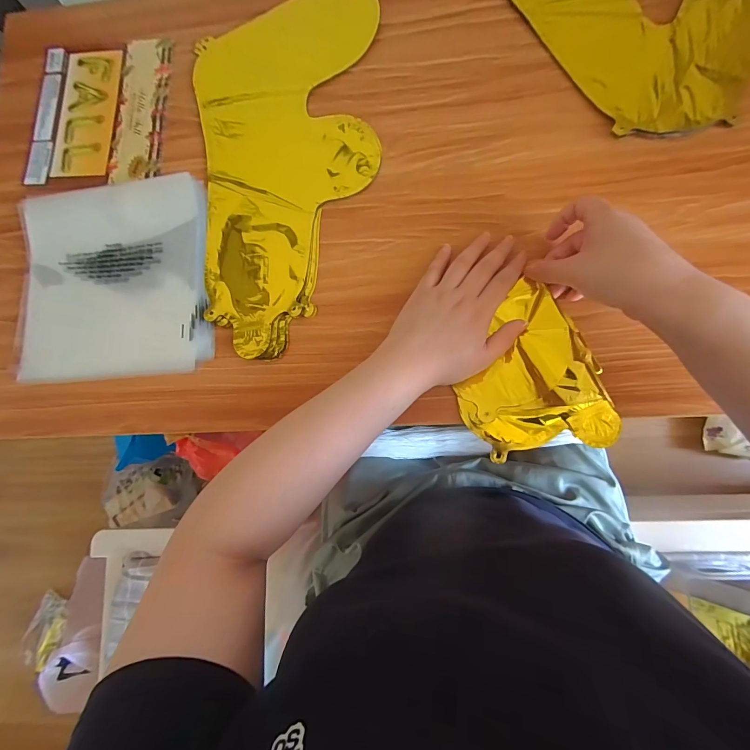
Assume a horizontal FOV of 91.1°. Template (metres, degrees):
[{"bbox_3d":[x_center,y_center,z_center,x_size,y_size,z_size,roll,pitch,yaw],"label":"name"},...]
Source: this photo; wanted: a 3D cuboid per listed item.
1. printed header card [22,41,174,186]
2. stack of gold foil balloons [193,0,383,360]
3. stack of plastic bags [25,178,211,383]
[{"bbox_3d":[-0.332,-0.316,0.444,0.162,0.009,0.182,1,84,4],"label":"printed header card"},{"bbox_3d":[-0.101,-0.233,0.406,0.200,0.013,0.420,-2,84,6],"label":"stack of gold foil balloons"},{"bbox_3d":[-0.288,-0.102,0.400,0.211,0.031,0.205,-6,83,5],"label":"stack of plastic bags"}]

